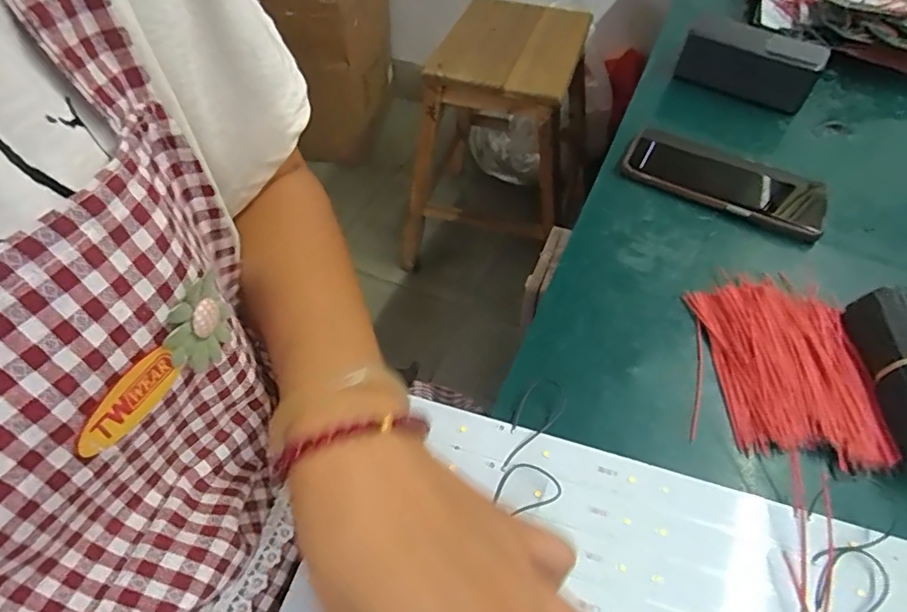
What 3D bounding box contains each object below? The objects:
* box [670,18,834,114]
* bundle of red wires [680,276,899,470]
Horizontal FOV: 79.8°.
[{"bbox_3d":[0.299,-0.248,0.555,0.131,0.051,0.038,29,56,22],"label":"box"},{"bbox_3d":[0.208,0.033,0.351,0.103,0.008,0.133,9,52,5],"label":"bundle of red wires"}]

